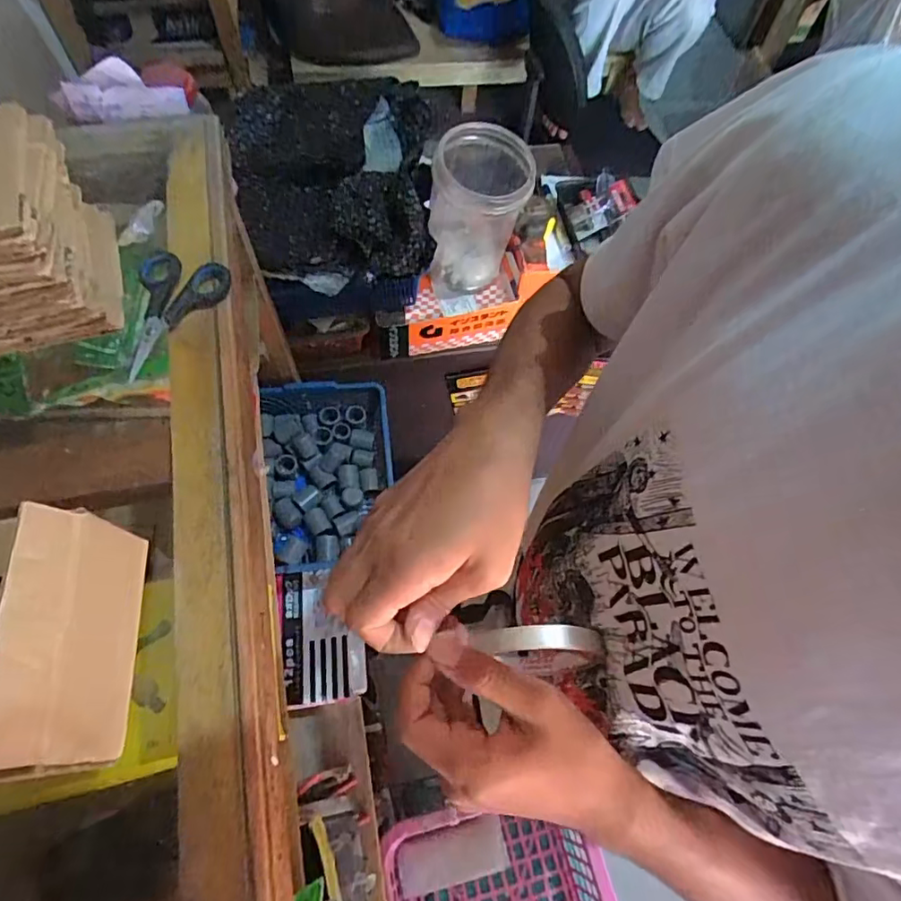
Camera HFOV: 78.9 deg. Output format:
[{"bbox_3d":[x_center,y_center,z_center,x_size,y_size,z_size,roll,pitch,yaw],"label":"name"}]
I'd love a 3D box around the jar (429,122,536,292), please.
[{"bbox_3d":[0.041,-0.360,0.828,0.133,0.215,0.153,7,64,0],"label":"jar"}]

